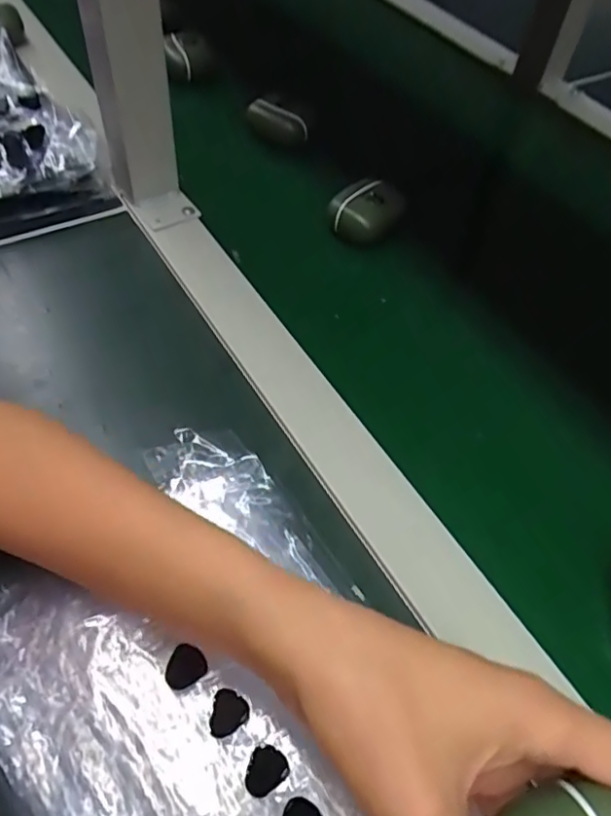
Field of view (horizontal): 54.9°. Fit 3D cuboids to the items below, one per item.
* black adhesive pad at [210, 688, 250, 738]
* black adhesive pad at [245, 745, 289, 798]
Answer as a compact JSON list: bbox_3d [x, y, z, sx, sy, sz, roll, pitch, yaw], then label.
[{"bbox_3d":[-0.031,0.125,0.242,0.015,0.004,0.018,15,55,-17],"label":"black adhesive pad"},{"bbox_3d":[-0.016,0.142,0.232,0.017,0.004,0.015,-30,61,-24],"label":"black adhesive pad"}]

